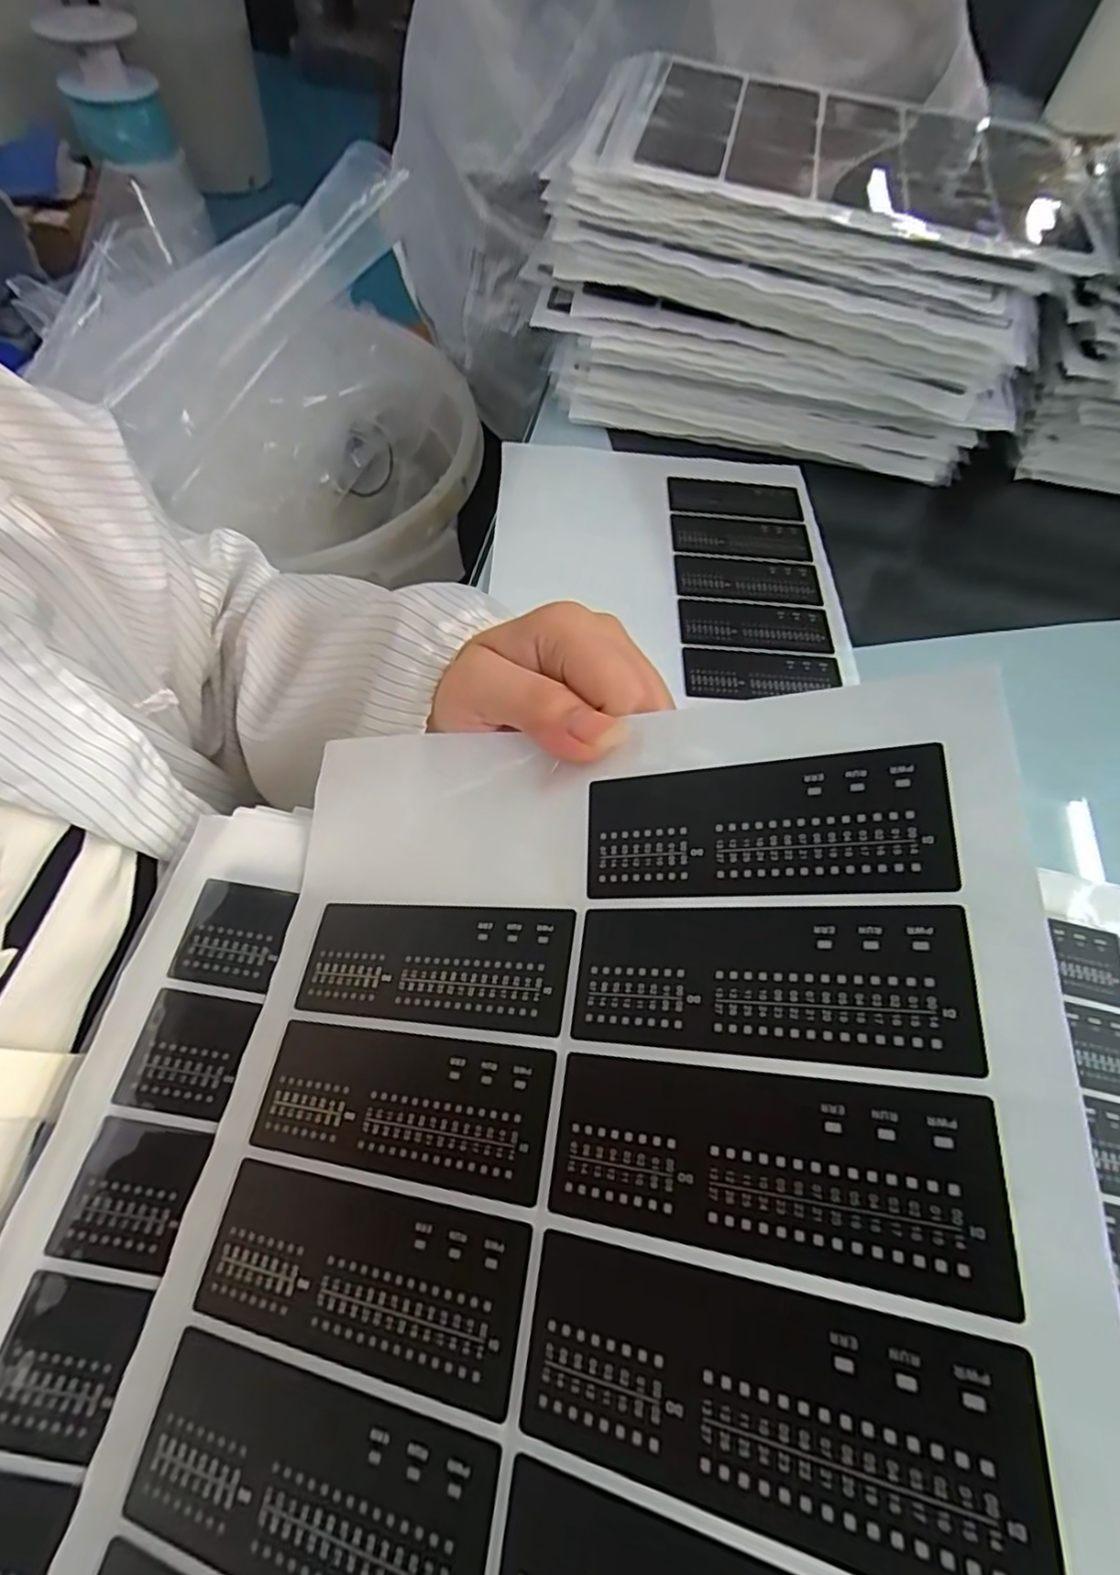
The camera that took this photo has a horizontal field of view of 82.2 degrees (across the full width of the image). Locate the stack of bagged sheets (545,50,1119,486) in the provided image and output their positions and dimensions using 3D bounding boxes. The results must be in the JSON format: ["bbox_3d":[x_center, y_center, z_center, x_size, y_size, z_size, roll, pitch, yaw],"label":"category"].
[{"bbox_3d":[0.165,-0.358,0.460,0.330,0.154,0.218,14,62,3],"label":"stack of bagged sheets"}]

